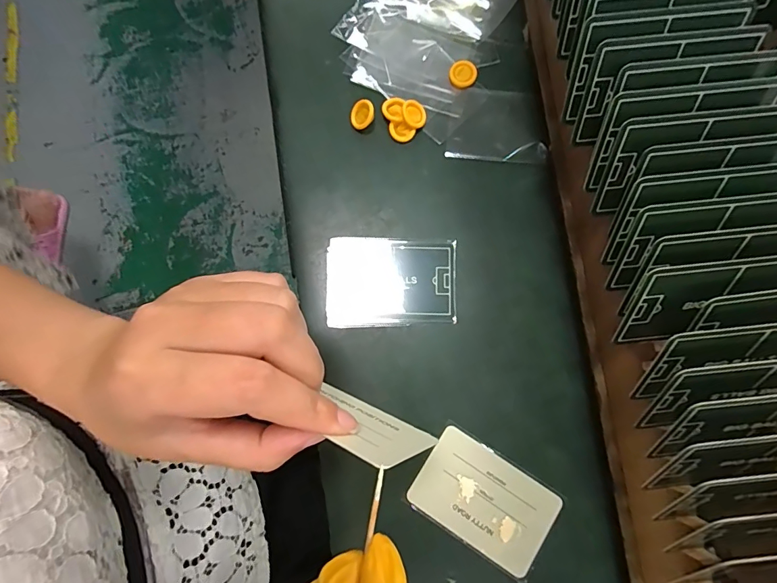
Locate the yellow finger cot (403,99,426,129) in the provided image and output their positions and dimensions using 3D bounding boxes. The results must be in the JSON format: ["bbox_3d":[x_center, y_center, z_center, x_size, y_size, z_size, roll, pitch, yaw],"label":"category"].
[{"bbox_3d":[0.019,-0.131,0.307,0.018,0.005,0.020,-9,98,-16],"label":"yellow finger cot"}]

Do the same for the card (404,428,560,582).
[{"bbox_3d":[0.060,0.131,0.260,0.084,0.004,0.054,32,81,7],"label":"card"}]

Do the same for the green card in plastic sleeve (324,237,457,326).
[{"bbox_3d":[0.002,-0.006,0.289,0.088,0.004,0.061,0,81,0],"label":"green card in plastic sleeve"}]

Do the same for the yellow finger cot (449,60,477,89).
[{"bbox_3d":[0.057,-0.166,0.317,0.020,0.007,0.021,0,79,1],"label":"yellow finger cot"}]

